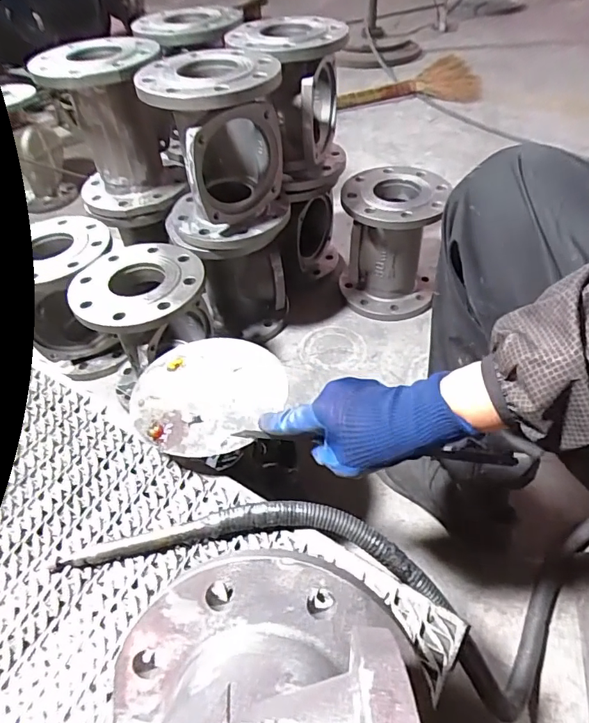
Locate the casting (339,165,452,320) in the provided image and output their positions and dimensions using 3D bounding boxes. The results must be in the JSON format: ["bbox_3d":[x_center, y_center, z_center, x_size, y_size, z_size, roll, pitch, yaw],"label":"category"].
[{"bbox_3d":[0.188,-0.223,0.939,0.188,0.243,0.172,8,48,12],"label":"casting"}]

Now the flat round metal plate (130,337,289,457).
[{"bbox_3d":[-0.091,0.032,0.514,0.165,0.010,0.155,-2,46,2],"label":"flat round metal plate"}]

